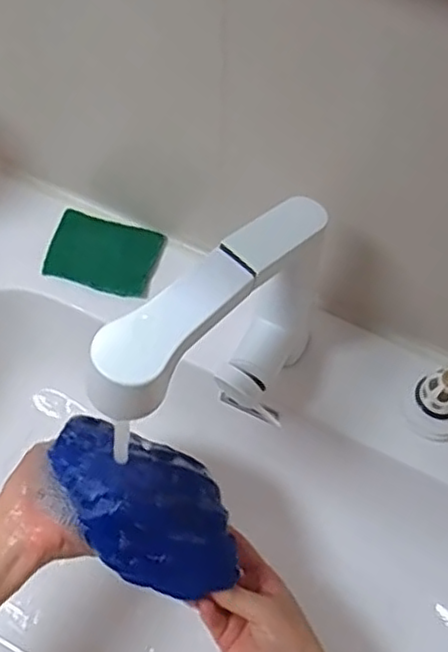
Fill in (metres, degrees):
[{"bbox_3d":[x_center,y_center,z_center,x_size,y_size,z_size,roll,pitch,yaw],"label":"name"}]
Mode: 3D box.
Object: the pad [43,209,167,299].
[{"bbox_3d":[-0.110,-0.067,0.633,0.098,0.011,0.068,13,65,5],"label":"pad"}]

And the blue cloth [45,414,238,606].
[{"bbox_3d":[-0.056,0.130,0.510,0.095,0.069,0.147,-28,69,-13],"label":"blue cloth"}]

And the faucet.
[{"bbox_3d":[0.001,0.014,0.464,0.190,0.189,0.056,-40,72,-17],"label":"faucet"}]

